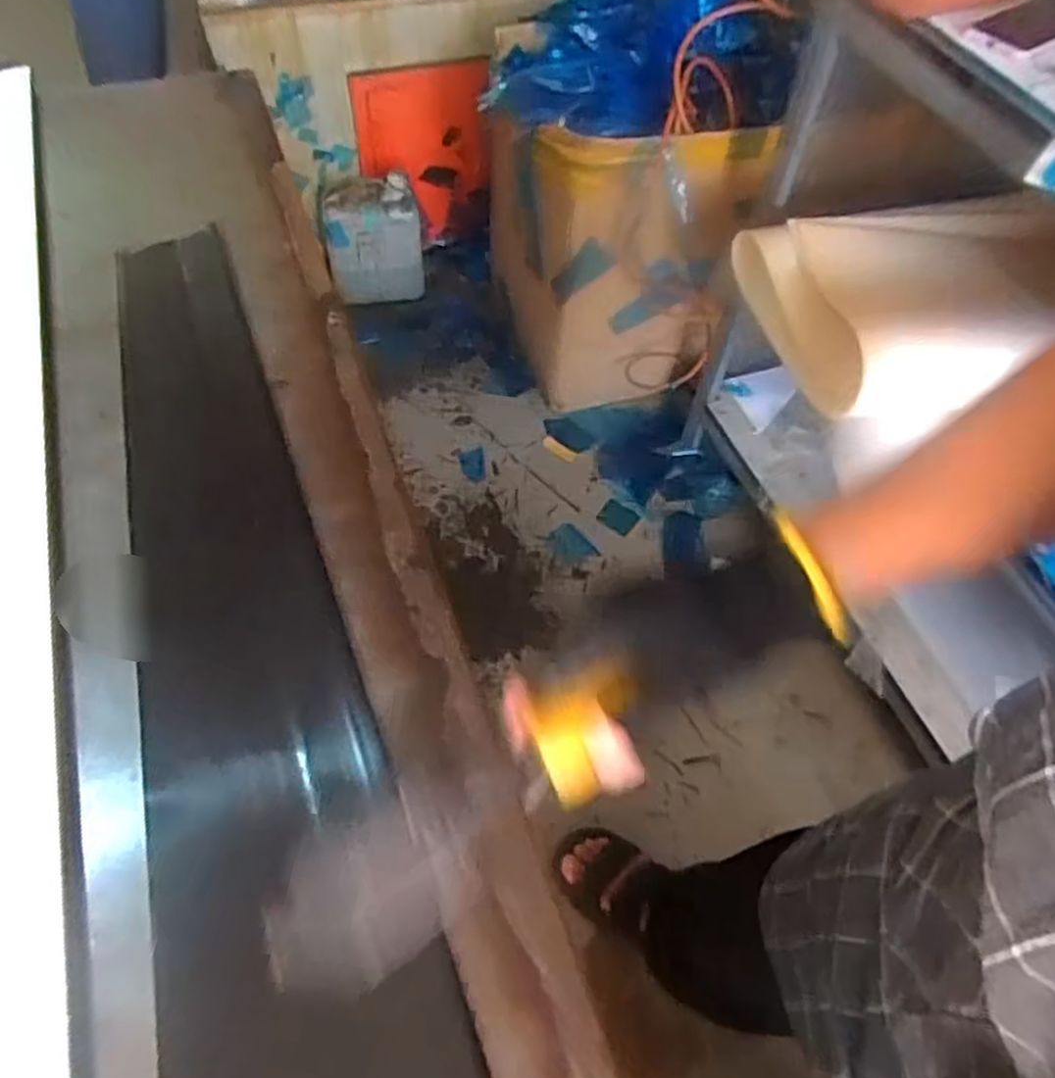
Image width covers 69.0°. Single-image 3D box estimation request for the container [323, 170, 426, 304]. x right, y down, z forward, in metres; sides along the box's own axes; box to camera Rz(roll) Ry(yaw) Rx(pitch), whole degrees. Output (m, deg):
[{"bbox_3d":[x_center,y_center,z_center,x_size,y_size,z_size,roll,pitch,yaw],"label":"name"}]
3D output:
[{"bbox_3d":[-0.326,-0.633,1.646,0.200,0.249,0.095,-11,58,-10],"label":"container"}]

